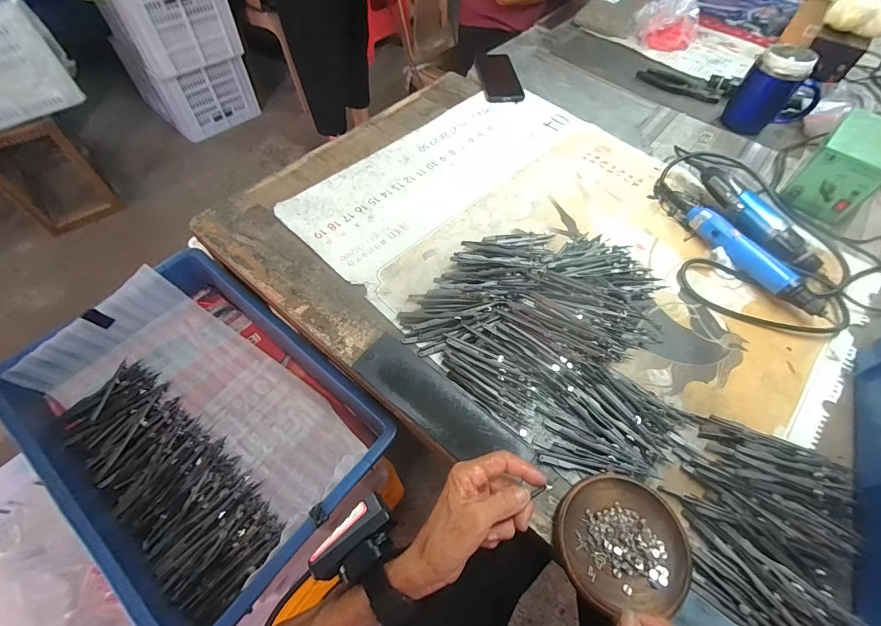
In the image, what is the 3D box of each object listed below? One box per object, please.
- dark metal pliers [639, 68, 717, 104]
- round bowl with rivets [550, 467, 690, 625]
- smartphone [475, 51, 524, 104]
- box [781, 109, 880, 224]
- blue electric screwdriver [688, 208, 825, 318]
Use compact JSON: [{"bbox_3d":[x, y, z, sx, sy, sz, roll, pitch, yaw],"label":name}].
[{"bbox_3d":[0.504,-0.483,0.817,0.167,0.012,0.059,27,62,12],"label":"dark metal pliers"},{"bbox_3d":[0.166,0.209,0.354,0.114,0.016,0.107,2,60,-3],"label":"round bowl with rivets"},{"bbox_3d":[0.119,-0.491,0.794,0.076,0.010,0.180,-4,60,-6],"label":"smartphone"},{"bbox_3d":[0.645,-0.236,0.611,0.093,0.107,0.154,41,65,18],"label":"box"},{"bbox_3d":[0.435,-0.076,0.541,0.032,0.042,0.205,-26,65,-18],"label":"blue electric screwdriver"}]

